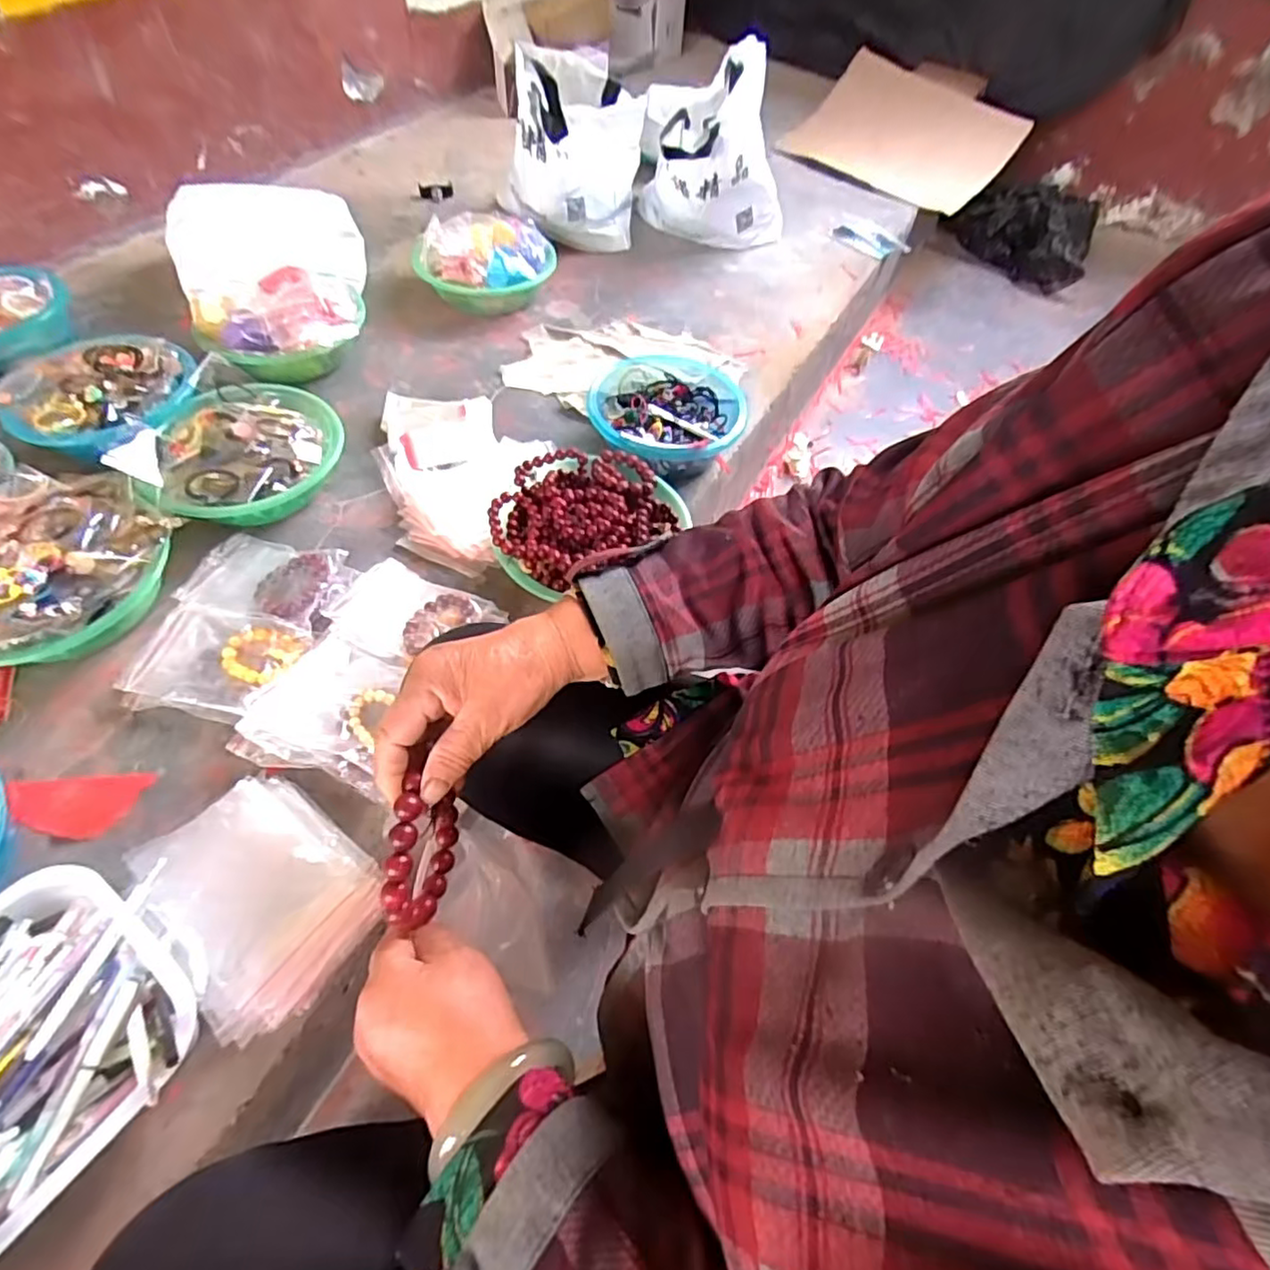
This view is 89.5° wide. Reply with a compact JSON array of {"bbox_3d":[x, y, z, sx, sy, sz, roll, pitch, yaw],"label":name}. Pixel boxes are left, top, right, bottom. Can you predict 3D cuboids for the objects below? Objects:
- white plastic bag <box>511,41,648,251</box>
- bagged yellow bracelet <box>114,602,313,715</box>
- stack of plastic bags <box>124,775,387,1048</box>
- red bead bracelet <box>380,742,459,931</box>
[{"bbox_3d":[-0.107,-0.956,1.252,0.224,0.246,0.310,6,56,0],"label":"white plastic bag"},{"bbox_3d":[-0.451,0.023,0.692,0.157,0.016,0.116,13,57,7],"label":"bagged yellow bracelet"},{"bbox_3d":[-0.335,0.229,0.570,0.197,0.023,0.159,35,61,18],"label":"stack of plastic bags"},{"bbox_3d":[-0.120,0.117,0.364,0.018,0.078,0.086,4,56,-1],"label":"red bead bracelet"}]

